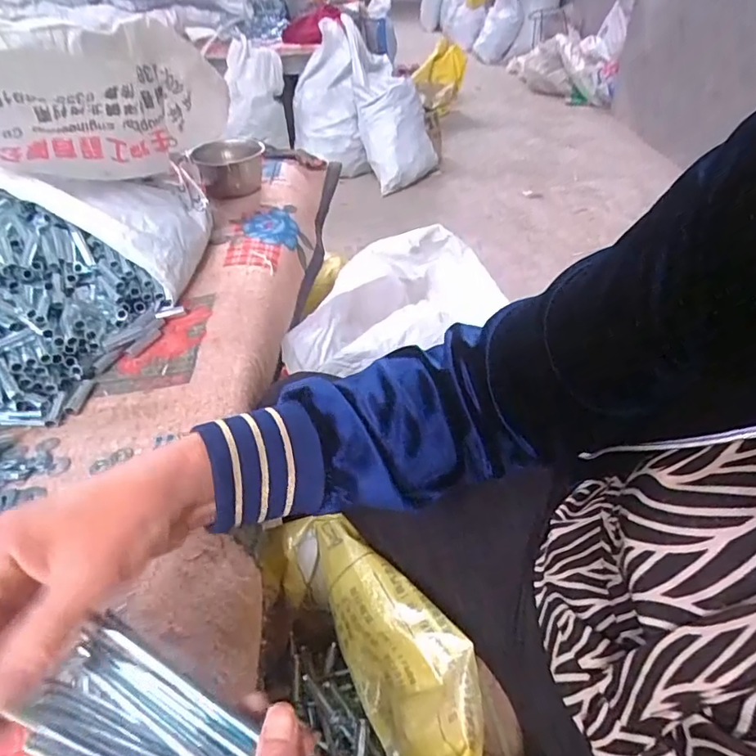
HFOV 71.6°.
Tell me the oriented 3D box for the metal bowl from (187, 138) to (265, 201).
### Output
[{"bbox_3d":[-0.249,-0.360,0.890,0.104,0.062,0.126,-5,40,-4],"label":"metal bowl"}]

